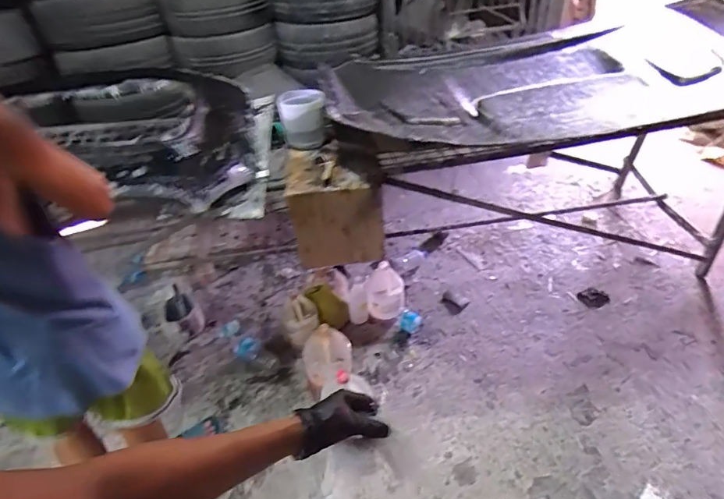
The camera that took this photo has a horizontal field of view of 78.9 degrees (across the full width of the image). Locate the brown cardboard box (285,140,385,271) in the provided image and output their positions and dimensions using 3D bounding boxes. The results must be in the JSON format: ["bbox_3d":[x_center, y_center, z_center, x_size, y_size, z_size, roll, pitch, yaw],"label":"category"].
[{"bbox_3d":[-0.086,-0.174,1.639,0.318,0.357,0.302,-2,43,3],"label":"brown cardboard box"}]

